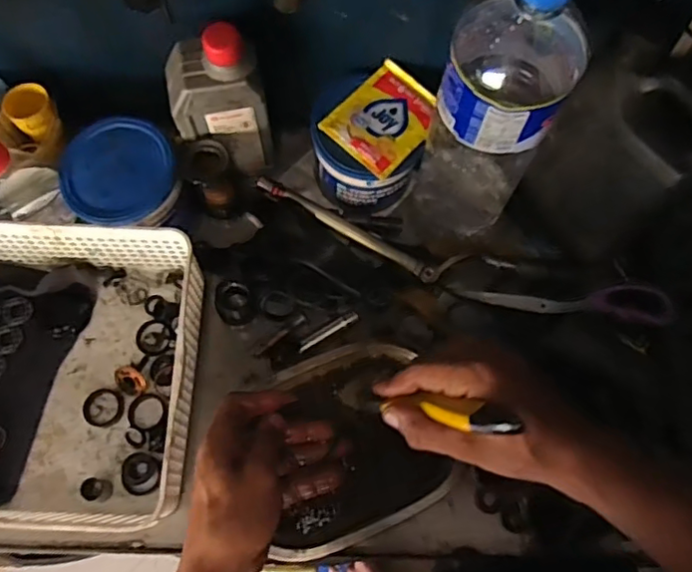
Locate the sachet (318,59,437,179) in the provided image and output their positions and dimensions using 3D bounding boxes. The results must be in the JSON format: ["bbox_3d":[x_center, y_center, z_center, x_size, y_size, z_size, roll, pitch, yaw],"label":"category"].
[{"bbox_3d":[0.037,-0.153,0.548,0.078,0.009,0.096,42,76,13],"label":"sachet"}]

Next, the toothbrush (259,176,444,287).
[{"bbox_3d":[0.002,-0.055,0.591,0.194,0.029,0.017,28,74,9],"label":"toothbrush"}]

